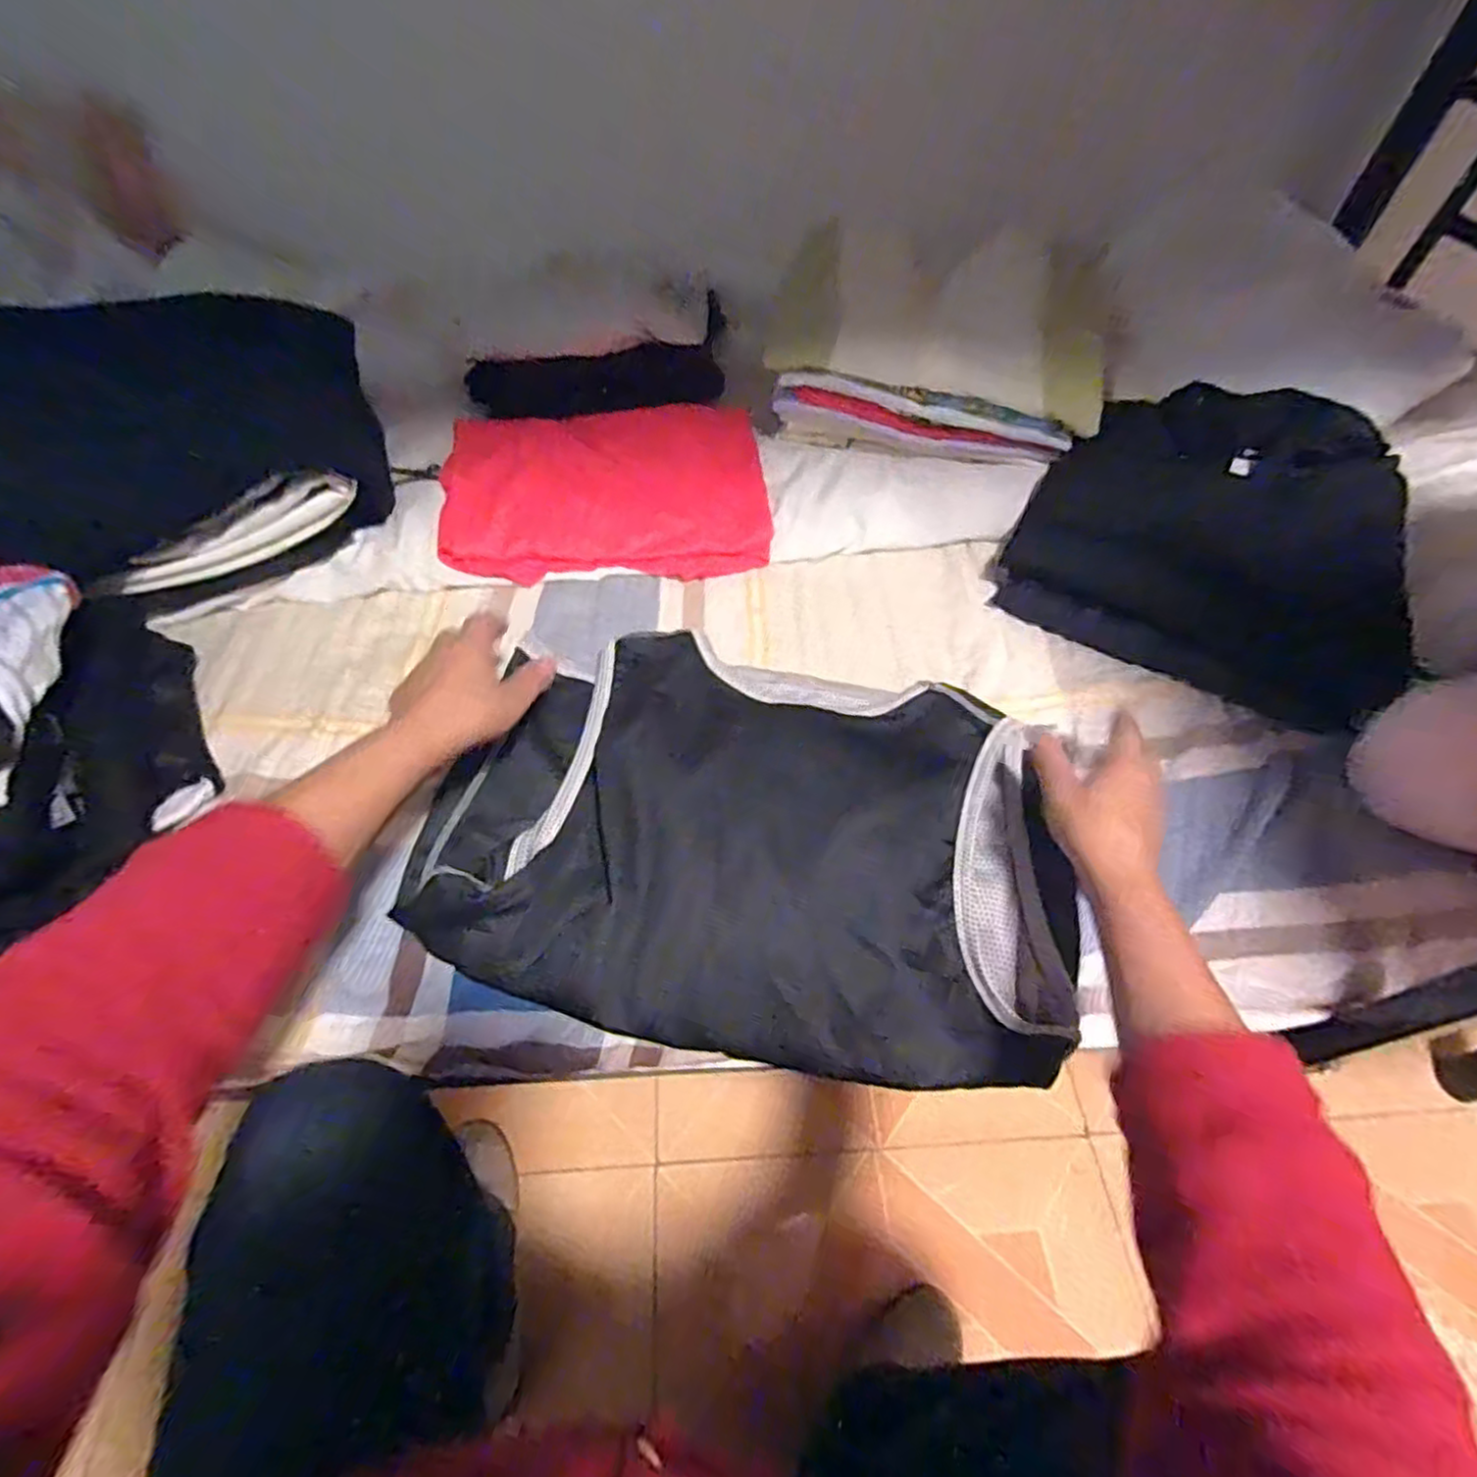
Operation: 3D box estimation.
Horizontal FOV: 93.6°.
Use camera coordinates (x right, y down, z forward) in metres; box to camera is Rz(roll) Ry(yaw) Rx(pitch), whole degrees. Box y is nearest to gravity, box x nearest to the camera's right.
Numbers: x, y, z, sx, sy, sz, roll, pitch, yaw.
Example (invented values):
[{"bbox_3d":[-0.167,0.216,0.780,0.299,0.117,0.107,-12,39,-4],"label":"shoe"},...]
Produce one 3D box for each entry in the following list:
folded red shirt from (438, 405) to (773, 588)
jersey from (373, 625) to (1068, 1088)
[{"bbox_3d":[-0.128,-0.248,0.692,0.304,0.045,0.219,-4,53,-7],"label":"folded red shirt"},{"bbox_3d":[0.018,0.073,0.501,0.431,0.058,0.286,14,53,7],"label":"jersey"}]

